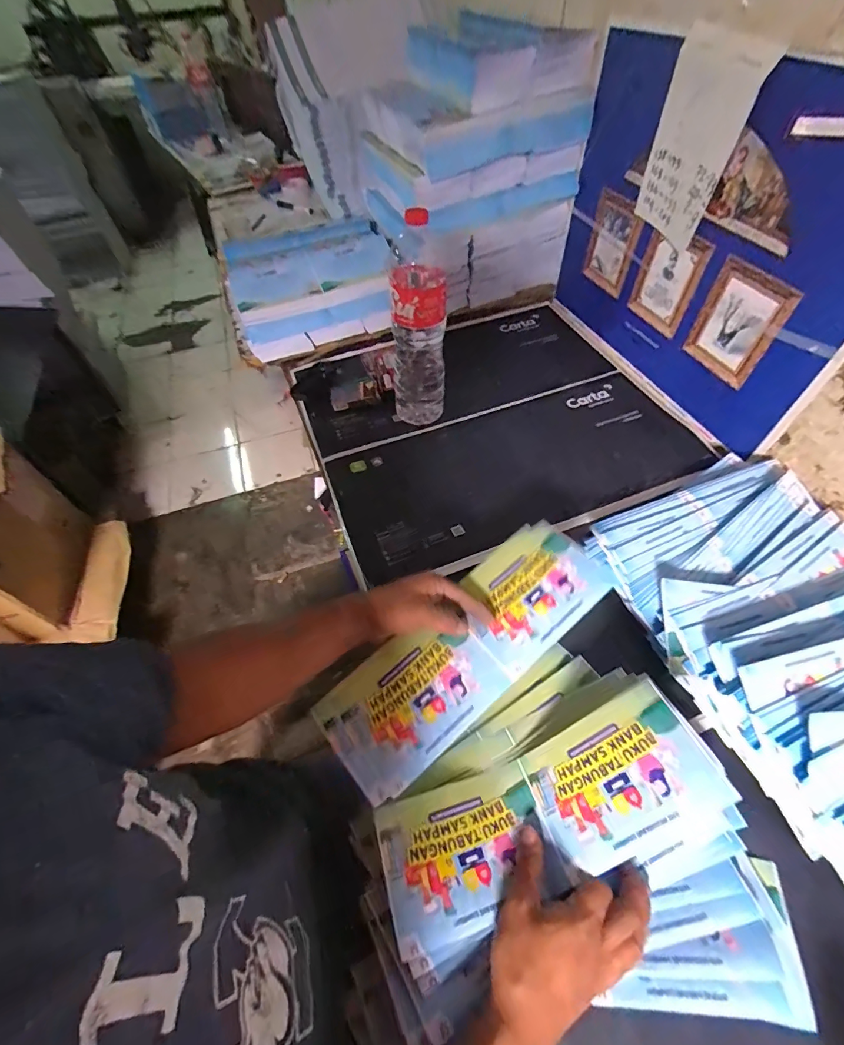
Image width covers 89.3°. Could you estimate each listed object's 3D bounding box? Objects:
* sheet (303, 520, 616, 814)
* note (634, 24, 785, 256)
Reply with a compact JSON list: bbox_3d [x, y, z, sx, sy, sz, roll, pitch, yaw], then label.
[{"bbox_3d":[0.045,0.126,0.439,0.317,0.011,0.112,-39,64,-12],"label":"sheet"},{"bbox_3d":[0.371,-0.518,0.592,0.011,0.216,0.133,-20,61,-7],"label":"note"}]

